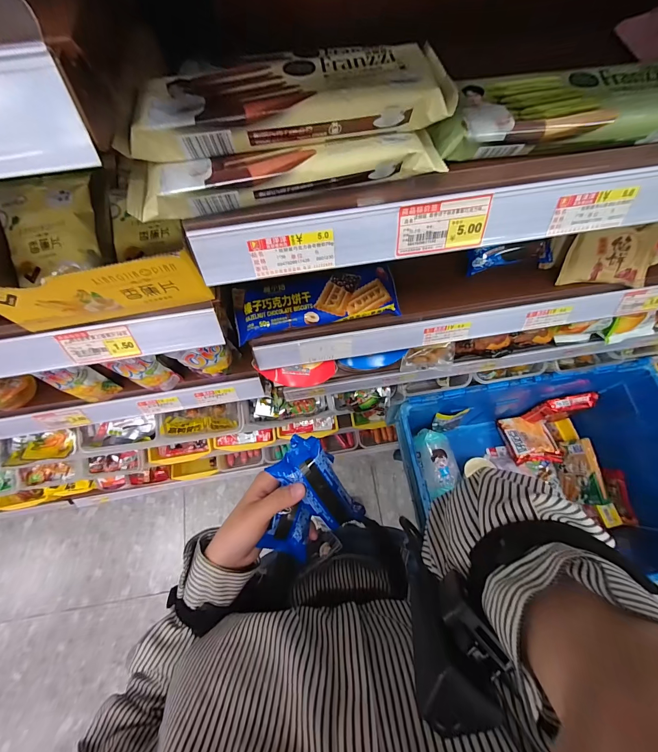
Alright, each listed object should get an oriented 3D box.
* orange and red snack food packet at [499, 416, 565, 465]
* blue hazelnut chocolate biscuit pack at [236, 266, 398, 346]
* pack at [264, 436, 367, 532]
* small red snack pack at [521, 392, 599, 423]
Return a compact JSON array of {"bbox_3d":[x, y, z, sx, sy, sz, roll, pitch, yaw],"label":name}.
[{"bbox_3d":[0.559,0.171,0.911,0.126,0.041,0.146,-9,52,6],"label":"orange and red snack food packet"},{"bbox_3d":[-0.016,-0.093,0.414,0.208,0.018,0.069,-8,71,-2],"label":"blue hazelnut chocolate biscuit pack"},{"bbox_3d":[-0.006,0.117,0.334,0.052,0.027,0.113,-39,107,-12],"label":"pack"},{"bbox_3d":[0.621,0.085,0.872,0.127,0.109,0.040,-11,71,-3],"label":"small red snack pack"}]

